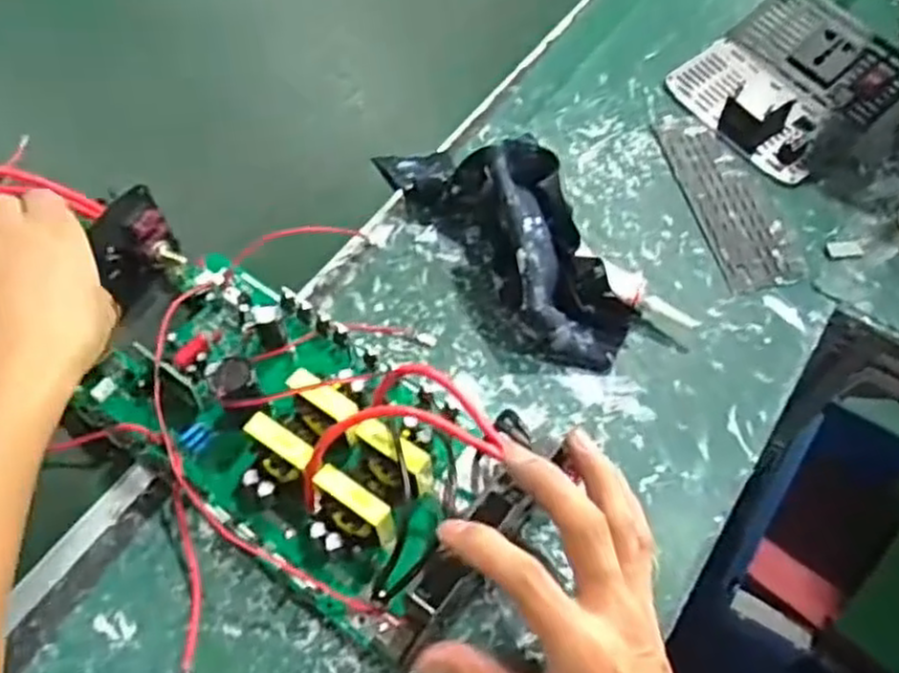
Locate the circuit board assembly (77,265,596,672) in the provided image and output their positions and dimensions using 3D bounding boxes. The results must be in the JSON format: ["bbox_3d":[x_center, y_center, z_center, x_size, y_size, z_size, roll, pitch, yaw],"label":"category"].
[{"bbox_3d":[-0.085,0.046,0.402,0.260,0.063,0.145,28,63,14],"label":"circuit board assembly"}]

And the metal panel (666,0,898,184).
[{"bbox_3d":[0.261,-0.198,0.562,0.143,0.036,0.128,-33,66,-19],"label":"metal panel"}]

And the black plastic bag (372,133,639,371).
[{"bbox_3d":[0.034,-0.074,0.469,0.081,0.069,0.214,-28,65,-17],"label":"black plastic bag"}]

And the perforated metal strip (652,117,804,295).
[{"bbox_3d":[0.193,-0.099,0.521,0.053,0.004,0.152,-13,61,-9],"label":"perforated metal strip"}]

